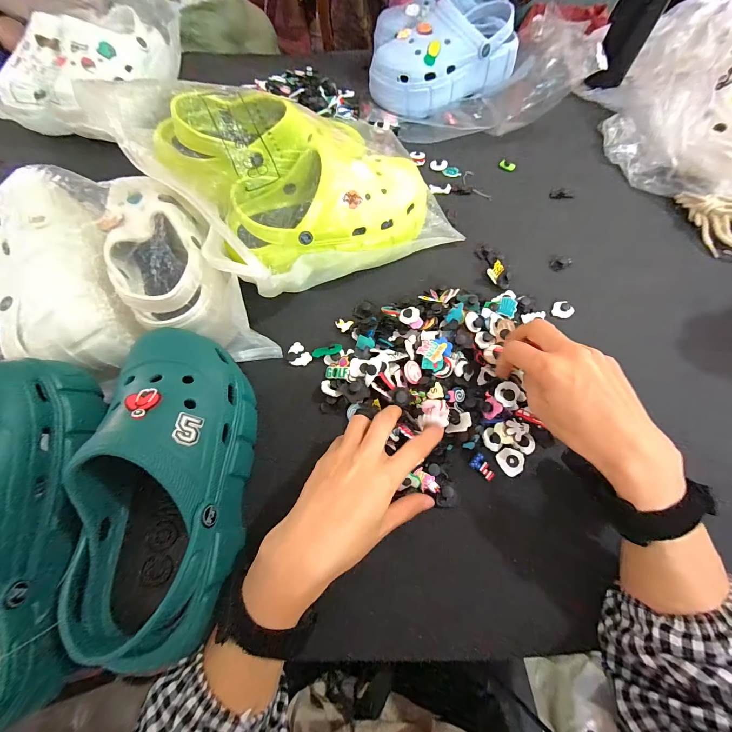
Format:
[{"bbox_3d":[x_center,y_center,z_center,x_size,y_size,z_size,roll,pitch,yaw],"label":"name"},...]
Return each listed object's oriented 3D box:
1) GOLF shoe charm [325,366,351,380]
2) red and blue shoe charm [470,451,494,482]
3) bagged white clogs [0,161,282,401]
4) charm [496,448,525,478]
[{"bbox_3d":[-0.032,0.008,0.359,0.030,0.004,0.014,1,64,25],"label":"GOLF shoe charm"},{"bbox_3d":[0.117,0.101,0.321,0.027,0.010,0.015,41,73,16],"label":"red and blue shoe charm"},{"bbox_3d":[-0.275,-0.095,0.356,0.227,0.108,0.273,-29,69,-11],"label":"bagged white clogs"},{"bbox_3d":[0.146,0.095,0.318,0.024,0.009,0.025,0,66,1],"label":"charm"}]

